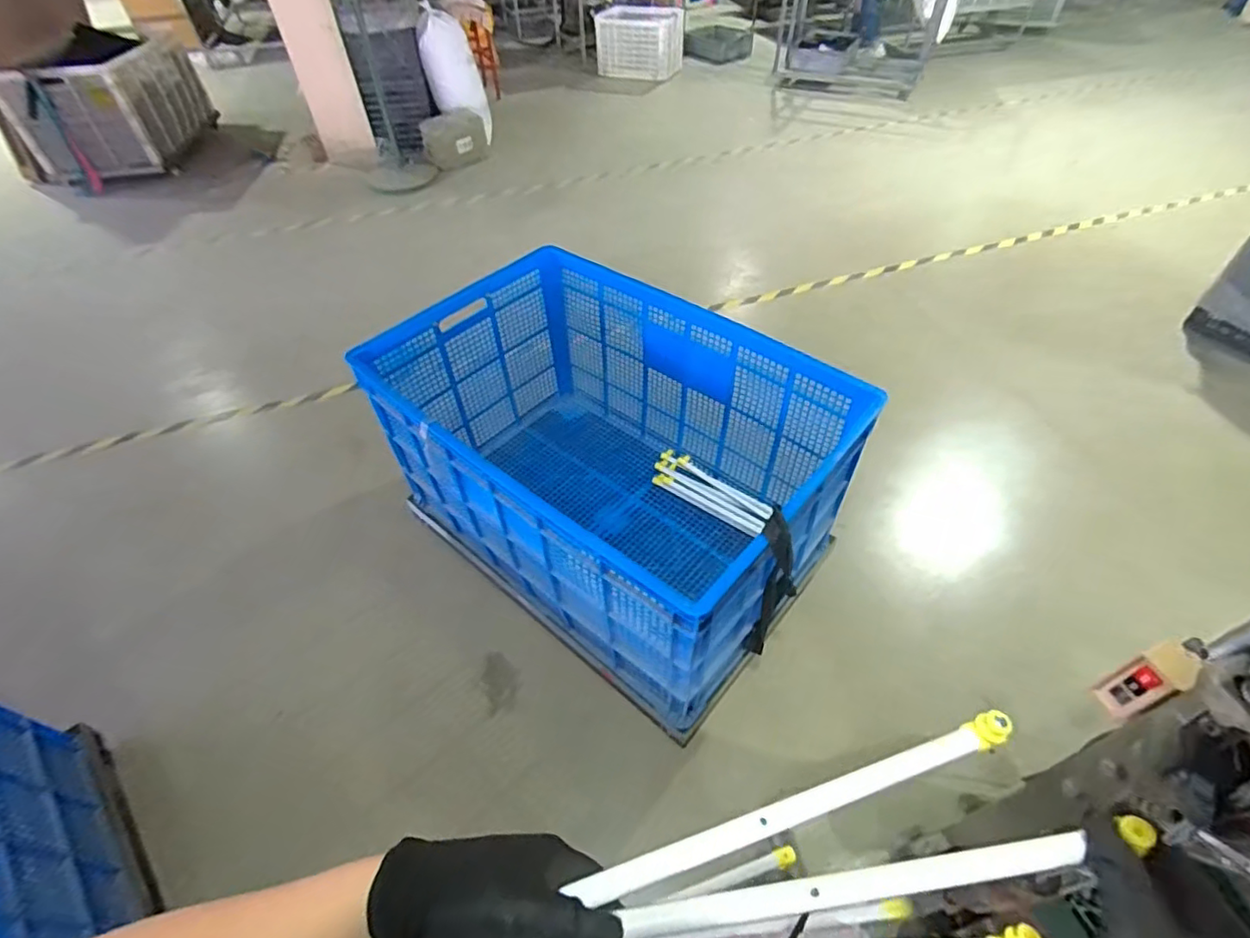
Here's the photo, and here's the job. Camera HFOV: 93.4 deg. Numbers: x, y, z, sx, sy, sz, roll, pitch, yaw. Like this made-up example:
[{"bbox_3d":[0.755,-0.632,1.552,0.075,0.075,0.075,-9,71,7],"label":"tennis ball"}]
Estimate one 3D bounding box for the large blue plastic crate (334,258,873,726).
[{"bbox_3d":[-0.035,-0.018,1.542,1.072,0.593,0.735,30,56,26],"label":"large blue plastic crate"}]

